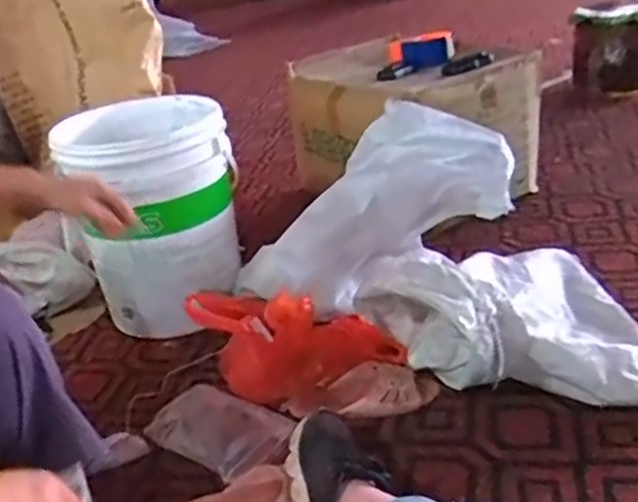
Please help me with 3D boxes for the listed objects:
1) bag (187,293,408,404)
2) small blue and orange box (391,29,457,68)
[{"bbox_3d":[-0.037,0.128,1.051,0.318,0.133,0.162,-1,28,14],"label":"bag"},{"bbox_3d":[0.238,-0.459,1.570,0.147,0.076,0.029,-3,39,33],"label":"small blue and orange box"}]

